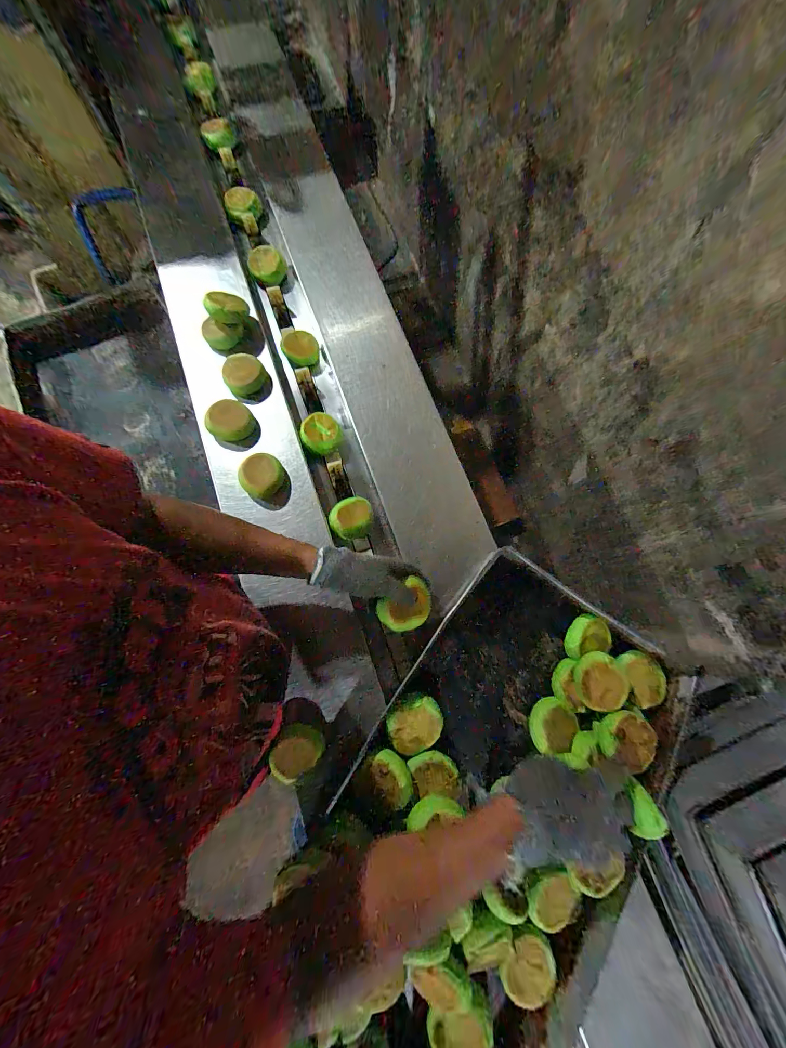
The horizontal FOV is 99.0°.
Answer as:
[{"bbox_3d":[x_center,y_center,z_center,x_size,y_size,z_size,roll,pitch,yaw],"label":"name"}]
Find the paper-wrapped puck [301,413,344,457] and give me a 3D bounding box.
[{"bbox_3d":[-0.141,-0.177,0.667,0.081,0.041,0.085,0,79,0],"label":"paper-wrapped puck"}]

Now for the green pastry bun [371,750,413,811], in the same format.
[{"bbox_3d":[-0.002,0.352,0.461,0.052,0.028,0.060,-14,79,-2],"label":"green pastry bun"}]

